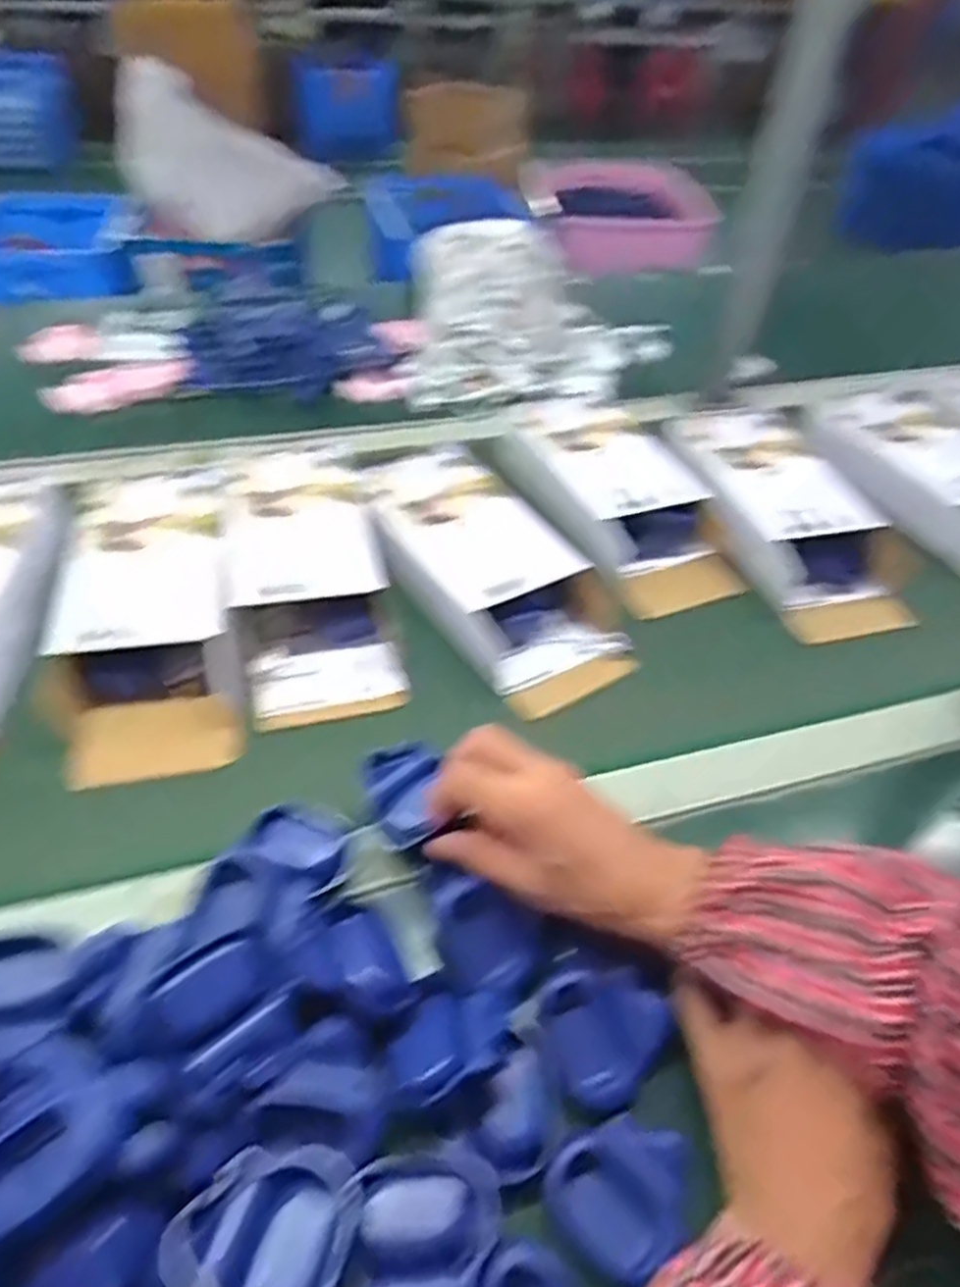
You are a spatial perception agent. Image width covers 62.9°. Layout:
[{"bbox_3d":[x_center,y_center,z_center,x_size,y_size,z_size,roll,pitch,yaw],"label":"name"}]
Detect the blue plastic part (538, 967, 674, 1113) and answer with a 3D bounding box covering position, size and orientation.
[{"bbox_3d":[0.058,0.184,0.379,0.059,0.013,0.056,-33,54,-31],"label":"blue plastic part"}]

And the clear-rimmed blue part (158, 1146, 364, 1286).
[{"bbox_3d":[-0.080,0.231,0.305,0.059,0.022,0.068,32,51,27],"label":"clear-rimmed blue part"}]

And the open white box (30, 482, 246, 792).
[{"bbox_3d":[-0.227,-0.017,0.539,0.113,0.065,0.220,-9,45,-11],"label":"open white box"}]

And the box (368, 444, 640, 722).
[{"bbox_3d":[0.002,-0.054,0.599,0.121,0.073,0.231,-27,51,-26],"label":"box"}]

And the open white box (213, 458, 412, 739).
[{"bbox_3d":[-0.131,-0.065,0.594,0.111,0.059,0.191,-9,45,-11],"label":"open white box"}]

